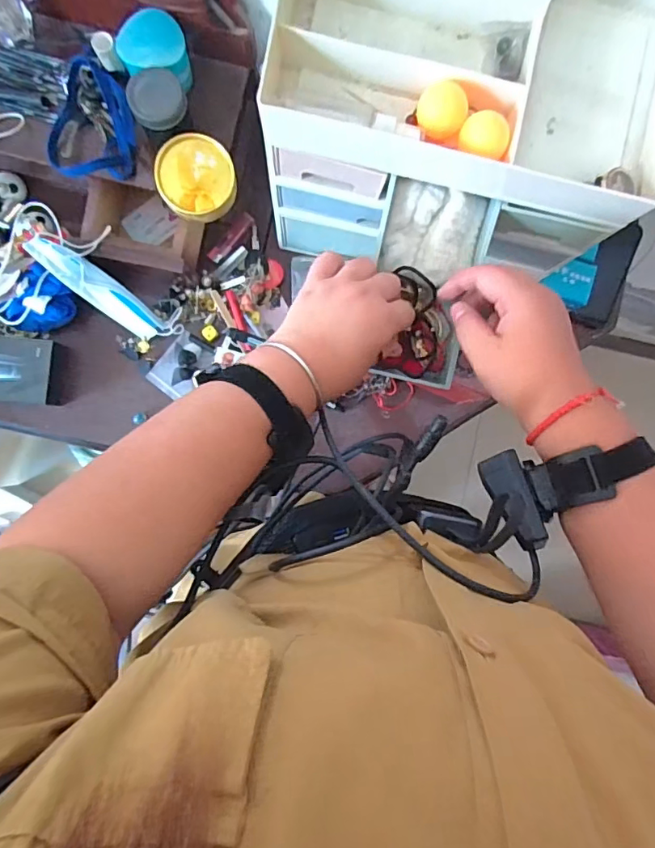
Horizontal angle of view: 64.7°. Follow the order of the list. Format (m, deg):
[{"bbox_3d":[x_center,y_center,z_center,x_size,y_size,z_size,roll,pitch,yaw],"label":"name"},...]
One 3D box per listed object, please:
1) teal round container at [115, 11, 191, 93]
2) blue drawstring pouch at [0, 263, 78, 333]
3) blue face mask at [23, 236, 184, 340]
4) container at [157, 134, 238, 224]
[{"bbox_3d":[-0.180,-0.390,0.549,0.072,0.049,0.064,7,89,-3],"label":"teal round container"},{"bbox_3d":[-0.357,-0.146,0.639,0.084,0.045,0.067,-44,92,-3],"label":"blue drawstring pouch"},{"bbox_3d":[-0.264,-0.159,0.622,0.183,0.020,0.050,35,87,-33],"label":"blue face mask"},{"bbox_3d":[-0.143,-0.266,0.563,0.080,0.034,0.081,0,89,-3],"label":"container"}]

